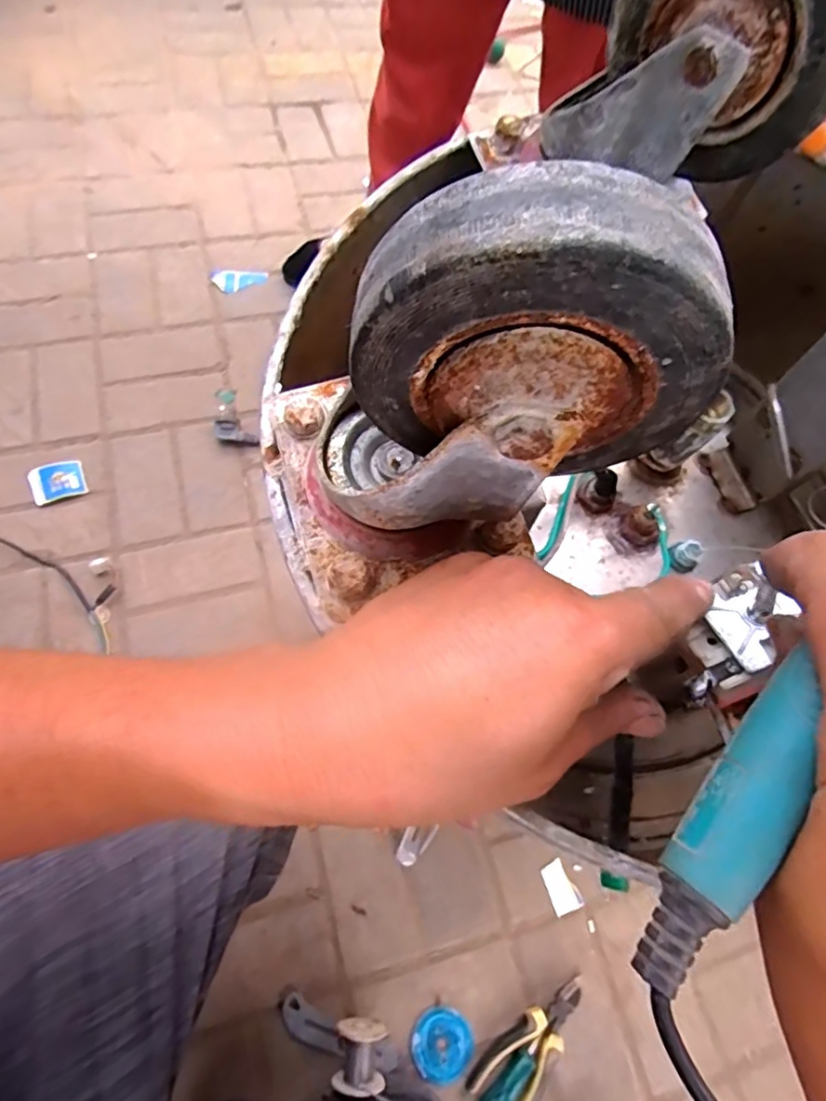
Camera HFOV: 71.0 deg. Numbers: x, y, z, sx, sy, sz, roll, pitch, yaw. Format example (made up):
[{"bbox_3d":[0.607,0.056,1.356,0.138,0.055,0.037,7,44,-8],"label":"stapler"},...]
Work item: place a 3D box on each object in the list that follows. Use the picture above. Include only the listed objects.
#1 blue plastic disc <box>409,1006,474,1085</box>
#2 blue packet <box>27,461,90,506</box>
[{"bbox_3d":[0.033,0.552,0.647,0.069,0.006,0.068,2,66,-5],"label":"blue plastic disc"},{"bbox_3d":[-0.545,-0.105,0.888,0.075,0.017,0.061,-20,69,-14],"label":"blue packet"}]

